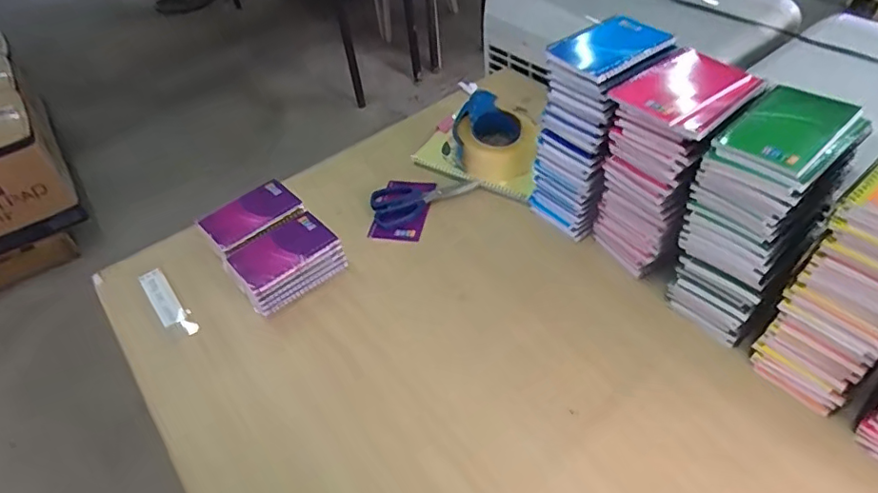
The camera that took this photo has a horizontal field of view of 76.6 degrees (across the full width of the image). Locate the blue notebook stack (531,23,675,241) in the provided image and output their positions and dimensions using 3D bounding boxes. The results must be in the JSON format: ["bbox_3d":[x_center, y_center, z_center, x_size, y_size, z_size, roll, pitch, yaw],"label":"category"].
[{"bbox_3d":[0.206,-0.153,0.727,0.139,0.248,0.106,-34,52,-23],"label":"blue notebook stack"}]

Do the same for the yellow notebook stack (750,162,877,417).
[{"bbox_3d":[0.414,0.024,0.525,0.128,0.271,0.094,-34,52,-23],"label":"yellow notebook stack"}]

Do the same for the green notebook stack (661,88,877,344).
[{"bbox_3d":[0.333,-0.024,0.595,0.122,0.246,0.103,-34,52,-23],"label":"green notebook stack"}]

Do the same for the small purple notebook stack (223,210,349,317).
[{"bbox_3d":[-0.204,0.024,0.750,0.133,0.061,0.089,-35,52,-24],"label":"small purple notebook stack"}]

